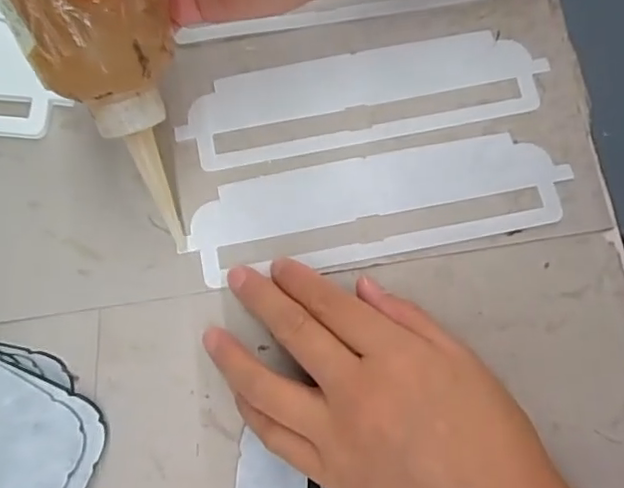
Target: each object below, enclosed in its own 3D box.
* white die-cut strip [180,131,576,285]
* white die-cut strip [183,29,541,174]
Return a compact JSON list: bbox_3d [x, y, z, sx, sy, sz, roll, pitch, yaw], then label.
[{"bbox_3d":[0.031,-0.019,0.295,0.183,0.004,0.052,-9,75,-1],"label":"white die-cut strip"},{"bbox_3d":[0.026,-0.077,0.310,0.182,0.004,0.052,-11,74,-2],"label":"white die-cut strip"}]

